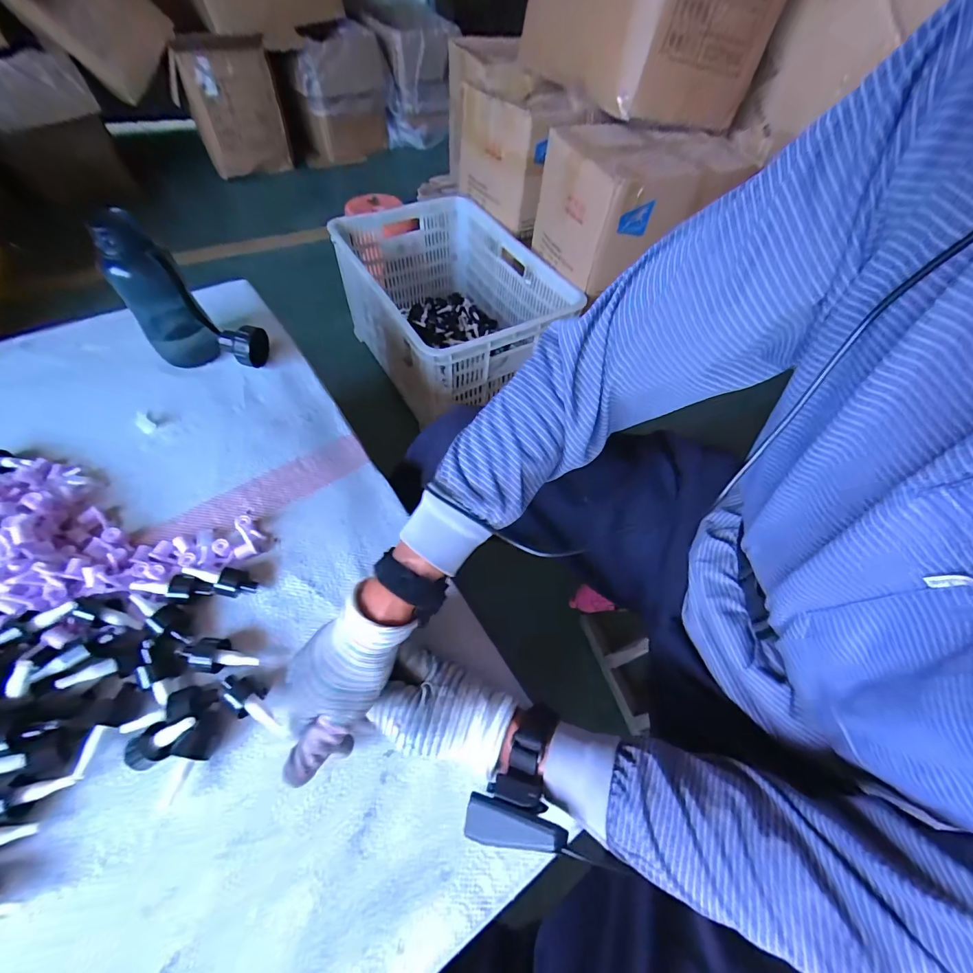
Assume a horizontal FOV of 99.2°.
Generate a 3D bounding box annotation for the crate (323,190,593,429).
[{"bbox_3d":[-0.108,-0.543,1.224,0.494,0.360,0.790,-24,61,-19],"label":"crate"}]

